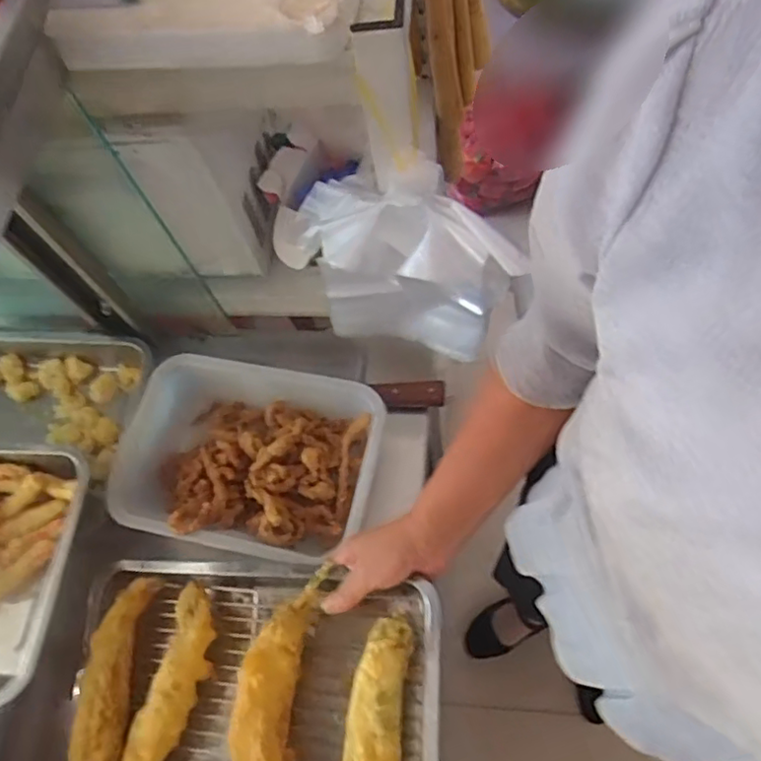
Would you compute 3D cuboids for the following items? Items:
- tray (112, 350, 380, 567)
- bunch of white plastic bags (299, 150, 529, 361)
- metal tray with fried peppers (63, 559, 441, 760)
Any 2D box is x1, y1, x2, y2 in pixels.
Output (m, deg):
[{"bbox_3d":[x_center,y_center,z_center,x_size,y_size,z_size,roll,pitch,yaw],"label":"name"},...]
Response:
[{"bbox_3d":[-0.157,0.092,0.710,0.296,0.088,0.209,12,61,6],"label":"tray"},{"bbox_3d":[0.025,-0.115,0.628,0.207,0.220,0.062,16,62,8],"label":"bunch of white plastic bags"},{"bbox_3d":[-0.125,0.320,0.565,0.359,0.061,0.284,-3,70,16],"label":"metal tray with fried peppers"}]

